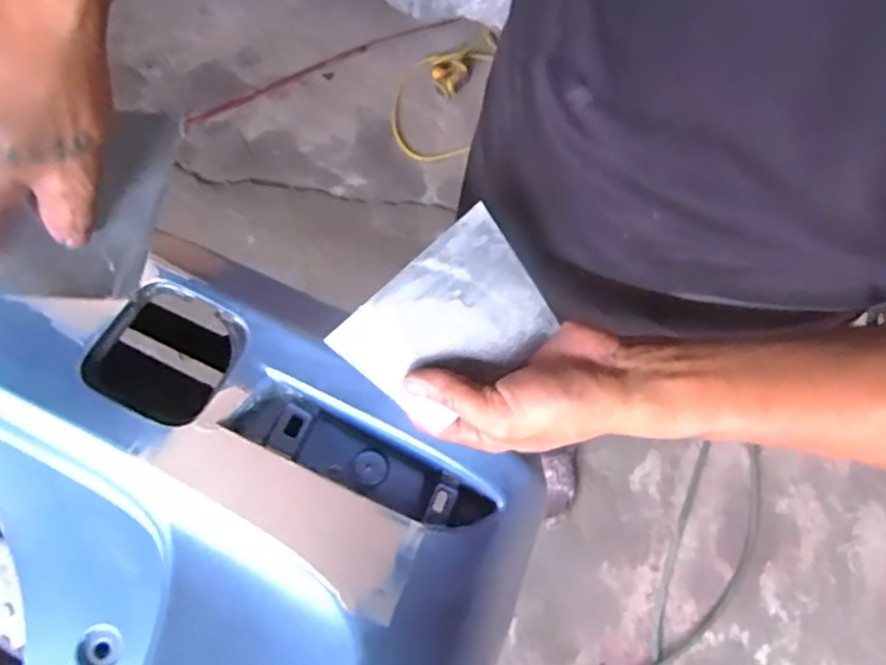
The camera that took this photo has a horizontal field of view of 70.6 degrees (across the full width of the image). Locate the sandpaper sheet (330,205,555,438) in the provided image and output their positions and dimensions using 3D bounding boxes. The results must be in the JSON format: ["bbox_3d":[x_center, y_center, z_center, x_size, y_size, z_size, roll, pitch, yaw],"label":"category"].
[{"bbox_3d":[0.003,-0.005,0.379,0.117,0.004,0.085,-41,97,7],"label":"sandpaper sheet"}]

